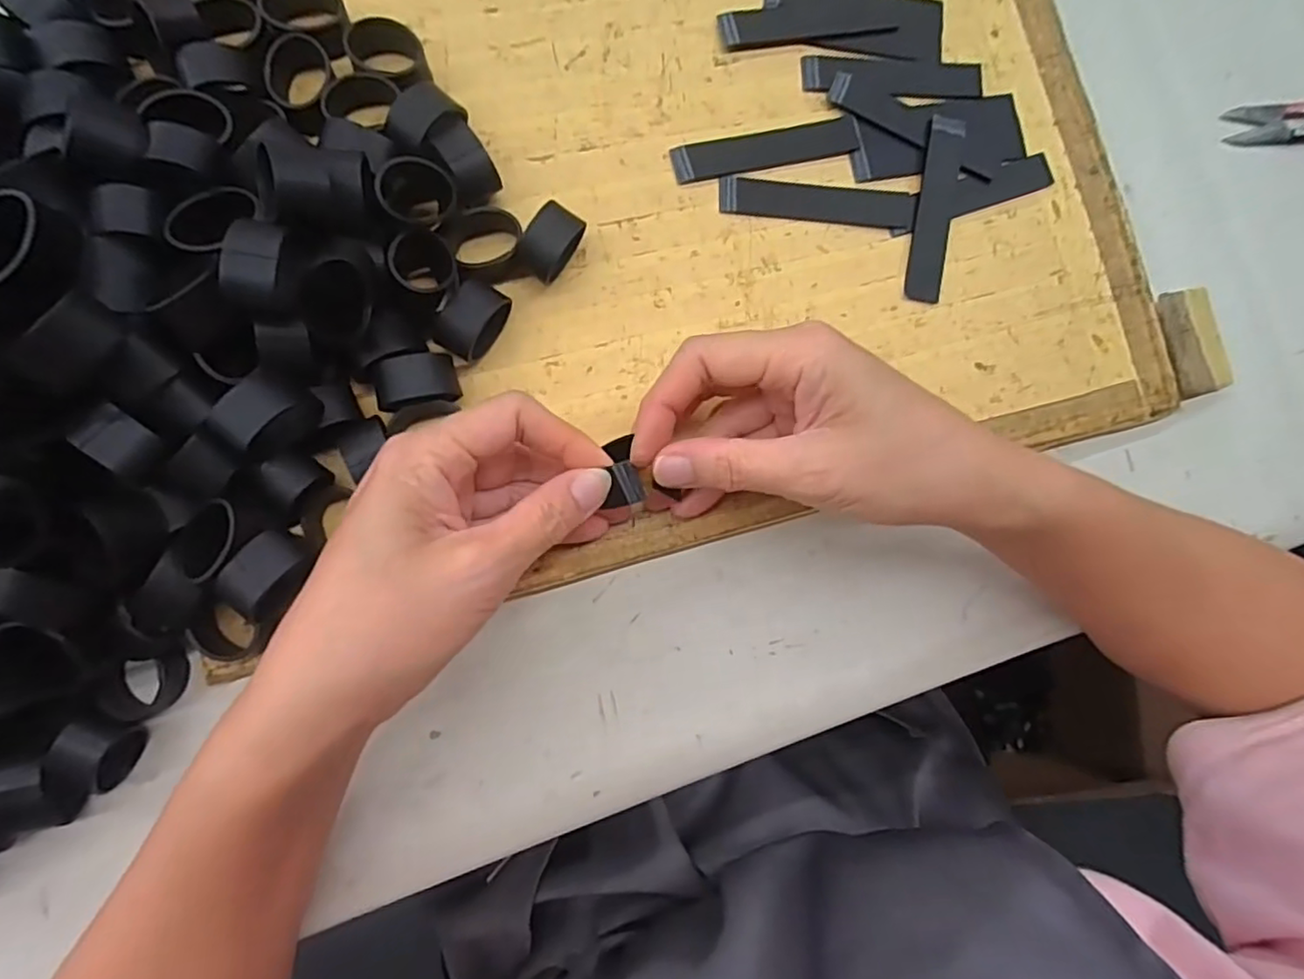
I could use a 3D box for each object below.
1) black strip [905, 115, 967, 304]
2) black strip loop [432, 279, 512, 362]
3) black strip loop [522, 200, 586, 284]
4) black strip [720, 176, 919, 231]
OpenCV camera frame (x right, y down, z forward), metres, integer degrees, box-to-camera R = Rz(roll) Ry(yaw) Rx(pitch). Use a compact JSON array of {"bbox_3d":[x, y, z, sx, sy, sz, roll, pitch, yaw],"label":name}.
[{"bbox_3d":[0.138,-0.136,0.308,0.018,0.005,0.090,9,86,-9],"label":"black strip"},{"bbox_3d":[-0.075,-0.071,0.265,0.019,0.026,0.032,32,83,-6],"label":"black strip loop"},{"bbox_3d":[-0.044,-0.105,0.271,0.018,0.028,0.033,29,83,-7],"label":"black strip loop"},{"bbox_3d":[0.080,-0.139,0.304,0.096,0.004,0.018,3,87,-8],"label":"black strip"}]

